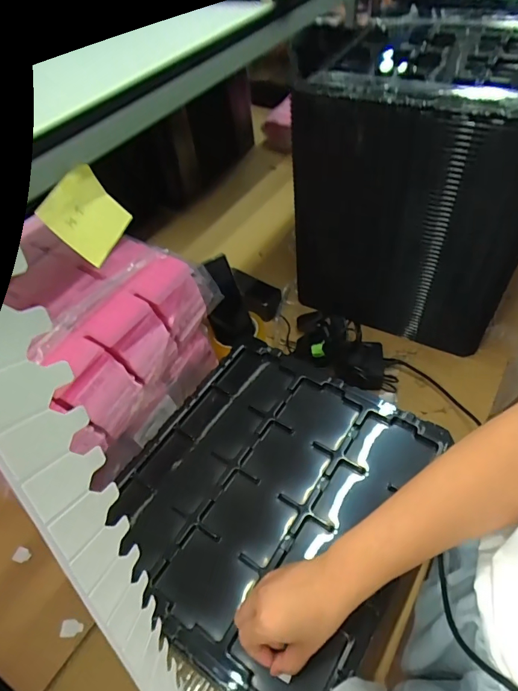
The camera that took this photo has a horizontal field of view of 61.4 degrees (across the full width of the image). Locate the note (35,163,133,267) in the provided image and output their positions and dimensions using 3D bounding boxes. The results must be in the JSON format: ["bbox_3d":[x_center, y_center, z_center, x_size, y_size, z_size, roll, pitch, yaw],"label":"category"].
[{"bbox_3d":[-0.182,-0.138,0.462,0.008,0.080,0.075,1,56,43],"label":"note"}]

